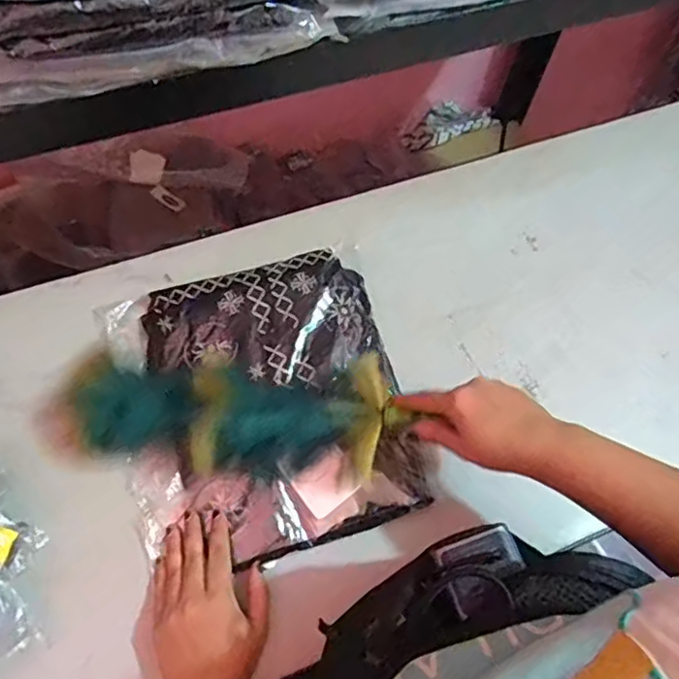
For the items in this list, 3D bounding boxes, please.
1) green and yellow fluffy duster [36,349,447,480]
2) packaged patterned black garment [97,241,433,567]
[{"bbox_3d":[-0.114,0.065,0.572,0.326,0.061,0.104,2,64,8],"label":"green and yellow fluffy duster"},{"bbox_3d":[-0.076,0.055,0.594,0.264,0.040,0.287,-14,66,-10],"label":"packaged patterned black garment"}]

